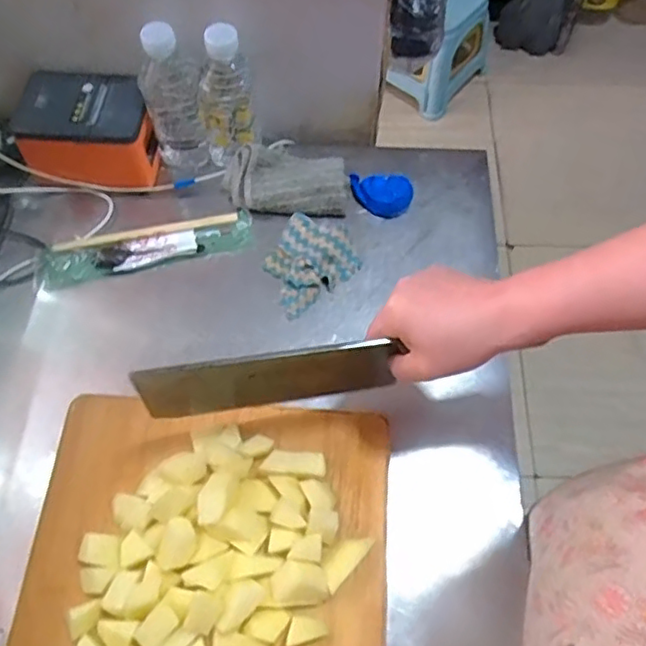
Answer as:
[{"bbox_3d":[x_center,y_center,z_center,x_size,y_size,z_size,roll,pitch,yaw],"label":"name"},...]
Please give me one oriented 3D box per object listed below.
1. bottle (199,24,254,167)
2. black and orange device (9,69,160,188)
[{"bbox_3d":[-0.105,-0.244,0.658,0.056,0.137,0.056,-8,63,-4],"label":"bottle"},{"bbox_3d":[-0.254,-0.211,0.691,0.137,0.079,0.098,-2,63,0],"label":"black and orange device"}]

